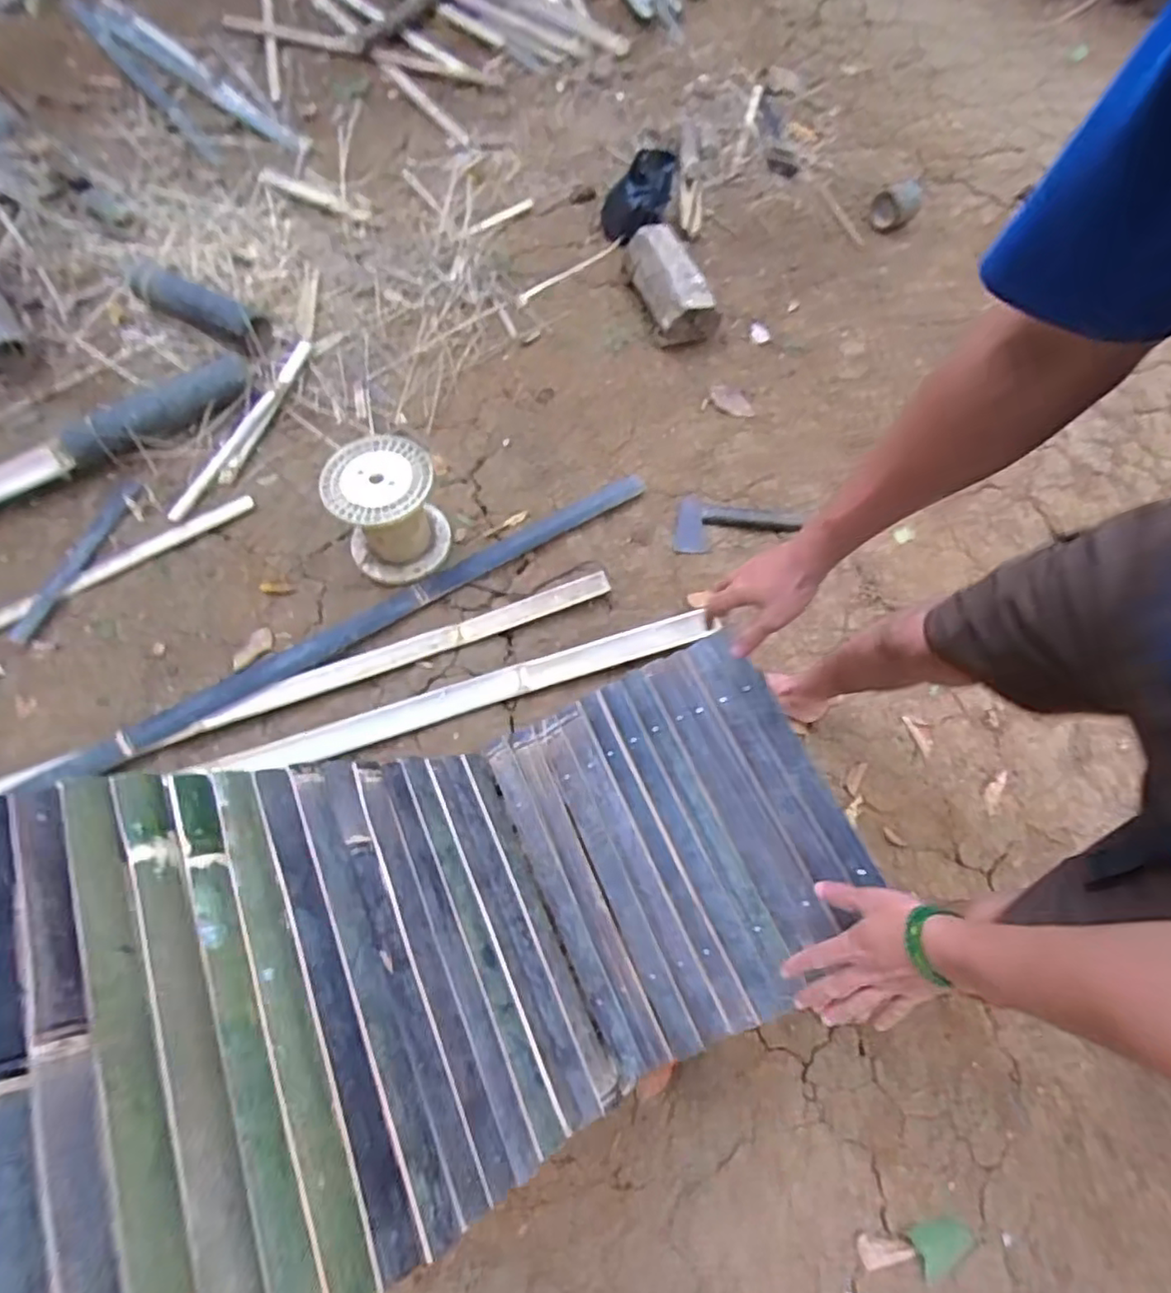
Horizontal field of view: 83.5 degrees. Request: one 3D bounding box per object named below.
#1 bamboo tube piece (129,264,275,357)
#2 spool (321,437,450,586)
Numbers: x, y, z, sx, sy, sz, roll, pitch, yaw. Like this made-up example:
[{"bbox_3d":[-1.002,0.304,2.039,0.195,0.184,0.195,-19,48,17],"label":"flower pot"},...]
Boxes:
[{"bbox_3d":[-0.884,-0.779,1.497,0.347,0.105,0.090,23,69,12],"label":"bamboo tube piece"},{"bbox_3d":[-0.374,-0.259,1.250,0.191,0.217,0.200,-1,66,2],"label":"spool"}]

